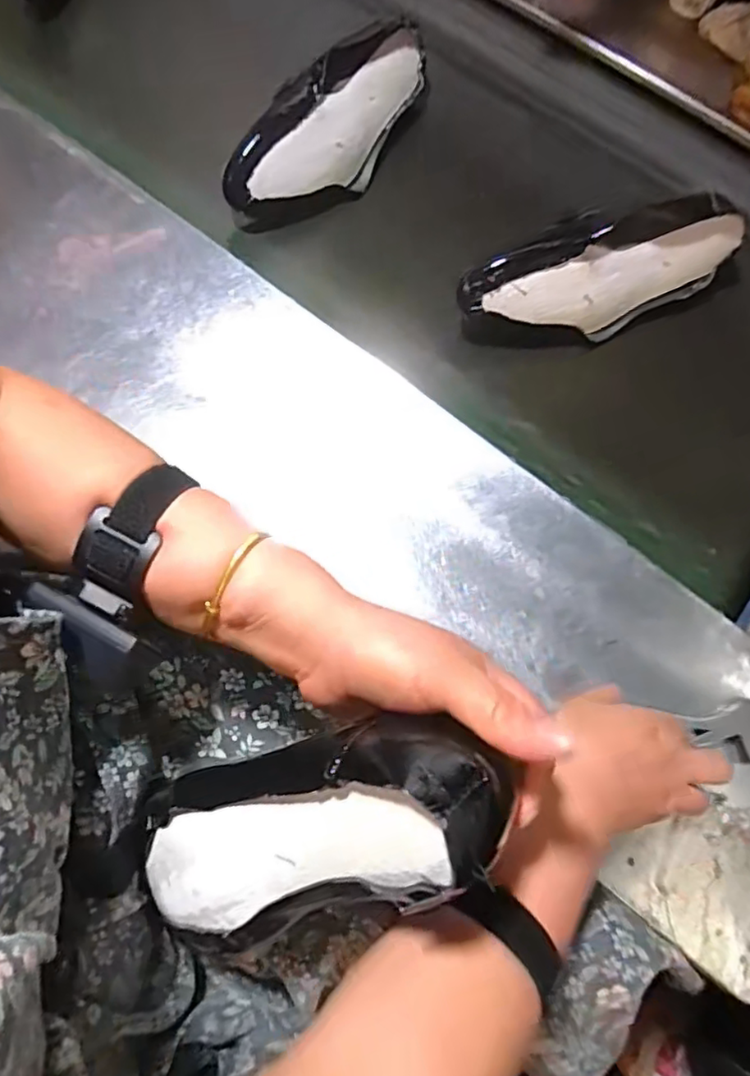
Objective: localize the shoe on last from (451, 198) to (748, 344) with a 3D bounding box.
[{"bbox_3d":[0.208,-0.241,0.551,0.260,0.077,0.071,-19,76,-7],"label":"shoe on last"}]

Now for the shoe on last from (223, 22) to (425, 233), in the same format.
[{"bbox_3d":[-0.043,-0.408,0.607,0.083,0.098,0.251,29,76,6],"label":"shoe on last"}]

